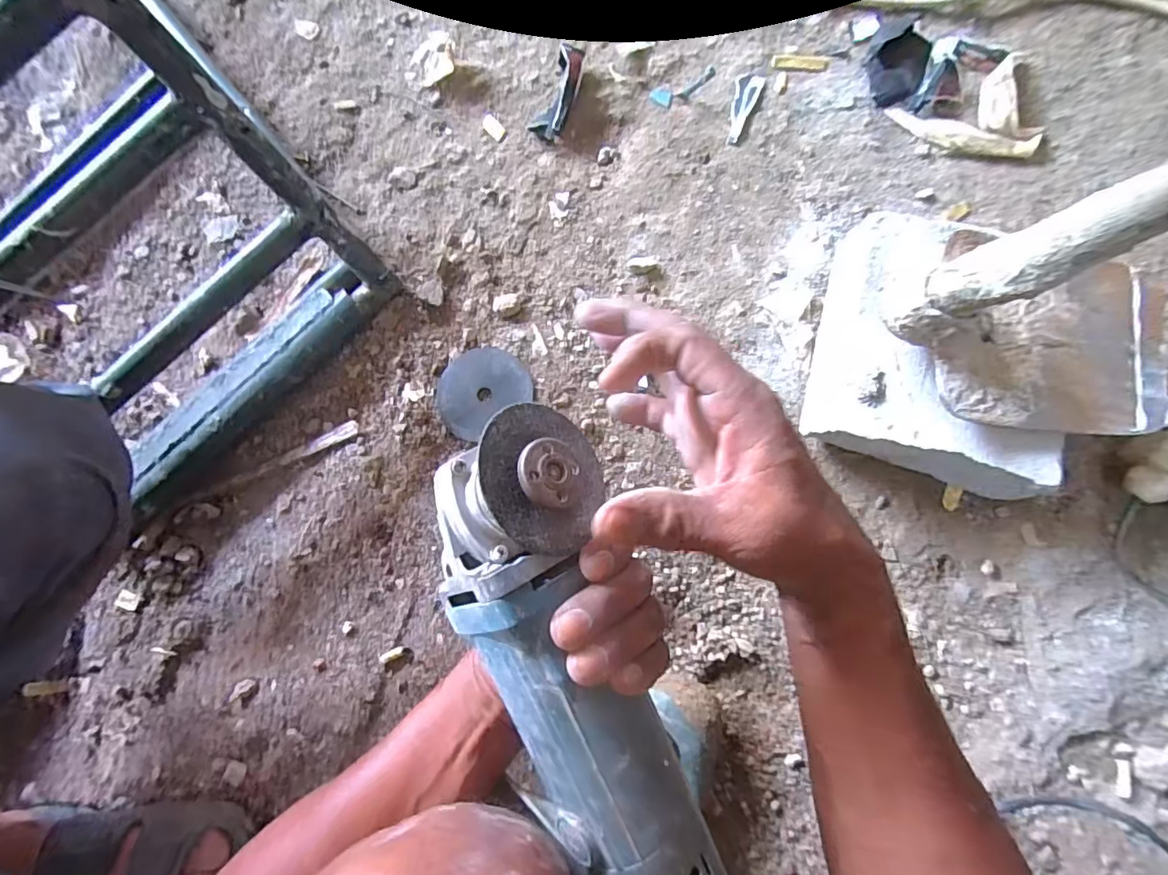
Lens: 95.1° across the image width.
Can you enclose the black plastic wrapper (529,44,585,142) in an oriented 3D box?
[{"bbox_3d":[-0.027,-0.382,0.595,0.033,0.017,0.101,24,101,8],"label":"black plastic wrapper"}]

